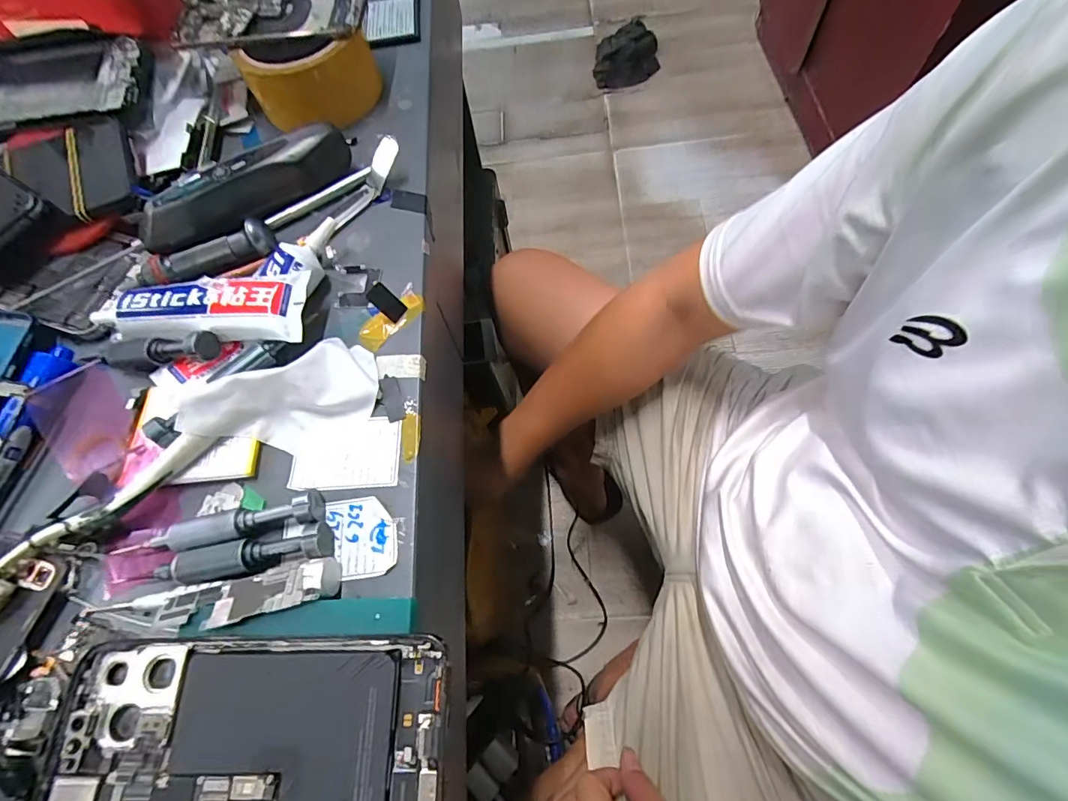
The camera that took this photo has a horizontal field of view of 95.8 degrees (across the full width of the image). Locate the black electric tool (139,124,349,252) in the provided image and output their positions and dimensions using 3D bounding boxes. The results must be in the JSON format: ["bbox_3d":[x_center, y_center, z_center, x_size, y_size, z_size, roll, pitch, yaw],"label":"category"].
[{"bbox_3d":[-0.188,-0.140,0.319,0.140,0.034,0.034,-36,68,-11],"label":"black electric tool"}]

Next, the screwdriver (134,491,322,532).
[{"bbox_3d":[-0.156,0.063,0.242,0.098,0.013,0.015,-12,65,0],"label":"screwdriver"}]

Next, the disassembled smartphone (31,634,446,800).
[{"bbox_3d":[-0.115,0.138,0.194,0.157,0.006,0.076,-2,66,2],"label":"disassembled smartphone"}]

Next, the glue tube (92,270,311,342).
[{"bbox_3d":[-0.195,-0.053,0.285,0.124,0.027,0.042,-3,66,4],"label":"glue tube"}]

